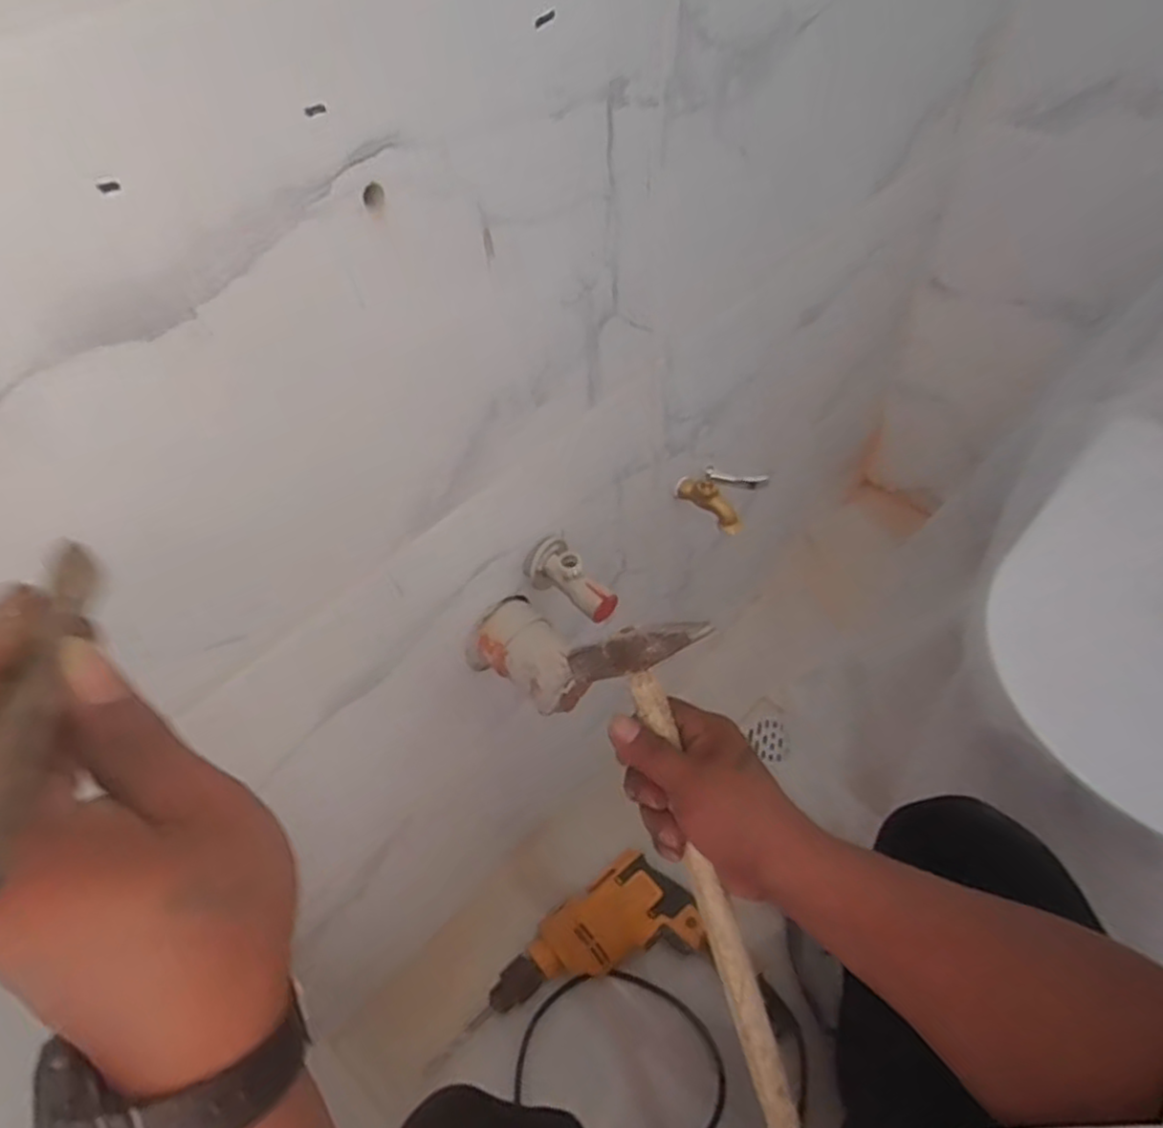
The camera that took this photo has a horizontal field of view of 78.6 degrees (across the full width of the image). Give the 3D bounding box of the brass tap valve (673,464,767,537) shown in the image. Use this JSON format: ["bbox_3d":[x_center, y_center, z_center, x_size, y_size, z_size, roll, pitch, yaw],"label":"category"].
[{"bbox_3d":[0.135,-0.071,0.705,0.085,0.069,0.031,16,55,16],"label":"brass tap valve"}]

